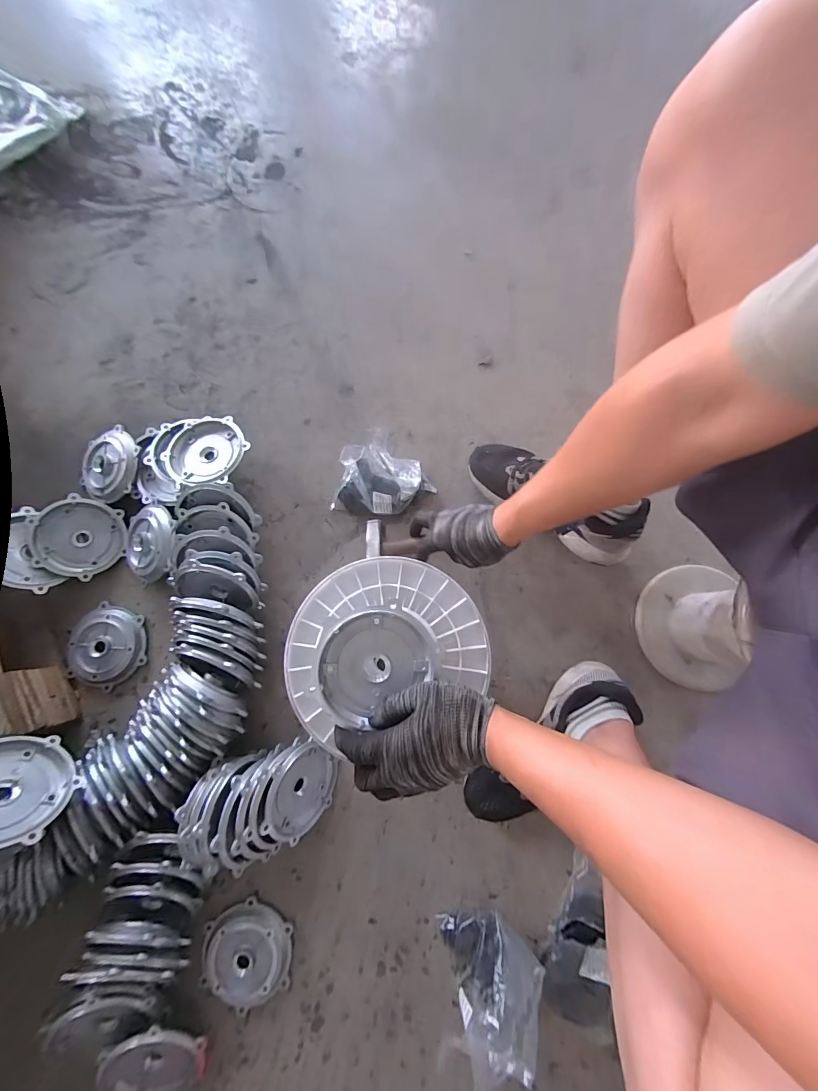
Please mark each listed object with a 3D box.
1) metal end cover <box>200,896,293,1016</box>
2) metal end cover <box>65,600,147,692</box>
[{"bbox_3d":[-0.231,0.588,0.550,0.119,0.030,0.130,3,79,1],"label":"metal end cover"},{"bbox_3d":[-0.498,0.167,0.634,0.132,0.021,0.120,-39,82,-6],"label":"metal end cover"}]

